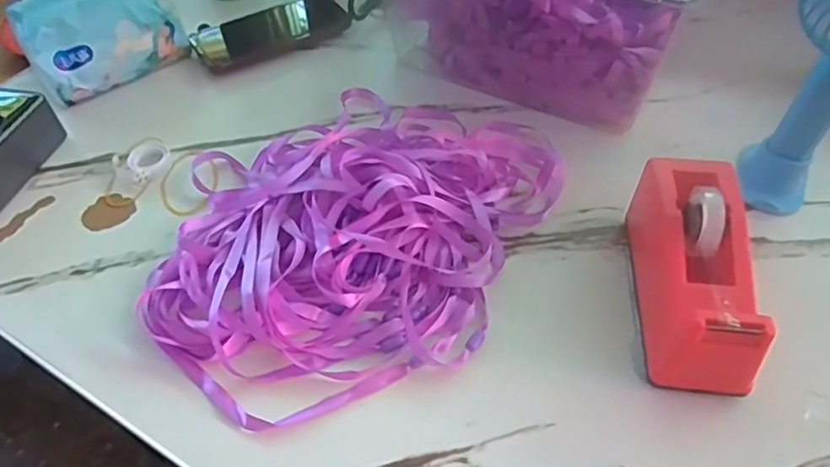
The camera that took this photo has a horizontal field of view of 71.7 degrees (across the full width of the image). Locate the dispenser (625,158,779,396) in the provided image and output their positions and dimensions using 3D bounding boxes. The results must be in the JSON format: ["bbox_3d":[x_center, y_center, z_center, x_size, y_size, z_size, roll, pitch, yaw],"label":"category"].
[{"bbox_3d":[0.185,0.024,0.384,0.062,0.075,0.150,5,51,6],"label":"dispenser"}]

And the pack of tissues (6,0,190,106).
[{"bbox_3d":[-0.316,-0.205,0.582,0.142,0.083,0.061,-36,58,-25],"label":"pack of tissues"}]

